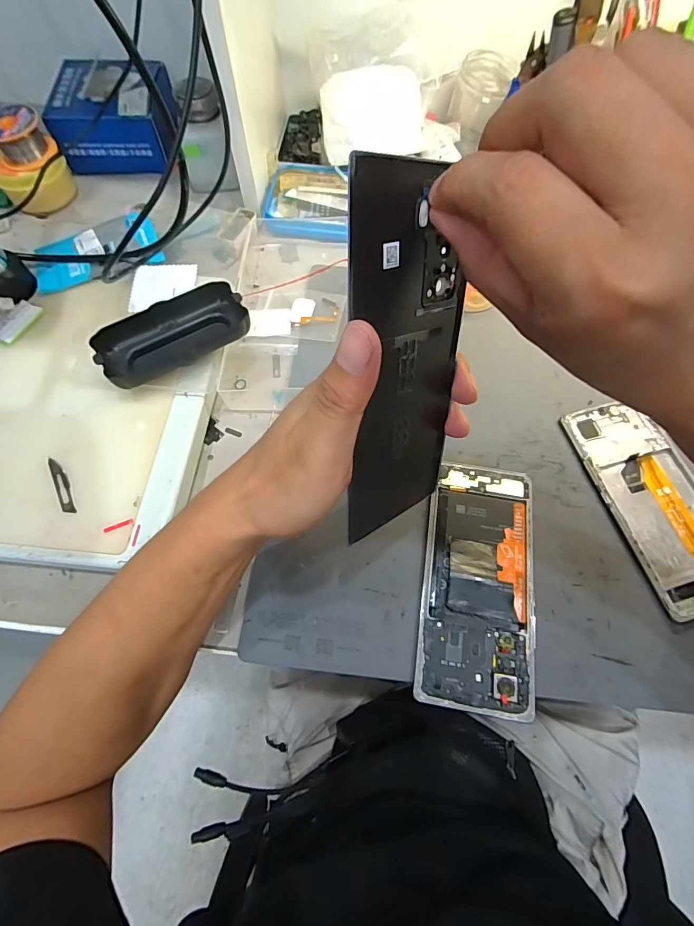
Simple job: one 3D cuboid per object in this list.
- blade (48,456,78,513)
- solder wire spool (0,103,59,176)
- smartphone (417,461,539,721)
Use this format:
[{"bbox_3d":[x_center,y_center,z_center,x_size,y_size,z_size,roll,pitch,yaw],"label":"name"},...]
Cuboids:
[{"bbox_3d":[-0.195,0.015,0.279,0.009,0.004,0.045,-27,69,-12],"label":"blade"},{"bbox_3d":[-0.324,-0.316,0.400,0.059,0.034,0.059,-27,69,-12],"label":"solder wire spool"},{"bbox_3d":[0.089,0.076,0.274,0.071,0.013,0.157,9,66,3],"label":"smartphone"}]

